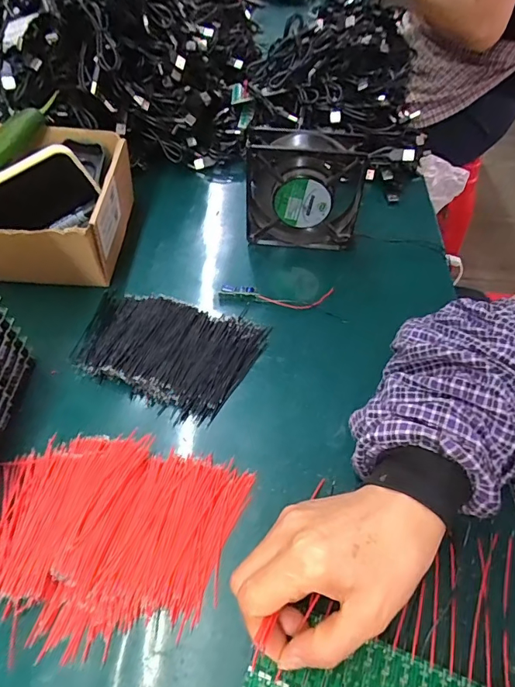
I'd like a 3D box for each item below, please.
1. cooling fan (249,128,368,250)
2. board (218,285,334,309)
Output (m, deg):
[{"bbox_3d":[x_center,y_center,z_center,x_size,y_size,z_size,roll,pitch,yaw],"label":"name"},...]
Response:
[{"bbox_3d":[0.049,-0.167,0.491,0.117,0.121,0.048,6,50,3],"label":"cooling fan"},{"bbox_3d":[0.018,-0.049,0.469,0.117,0.010,0.026,5,50,2],"label":"board"}]

